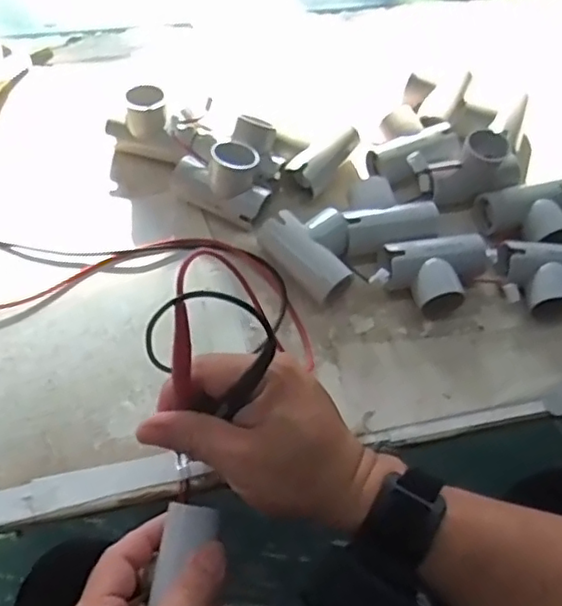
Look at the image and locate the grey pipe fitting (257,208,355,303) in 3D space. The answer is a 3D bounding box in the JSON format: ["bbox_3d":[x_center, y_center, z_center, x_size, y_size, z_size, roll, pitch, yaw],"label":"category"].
[{"bbox_3d":[0.027,-0.040,0.475,0.053,0.033,0.071,-37,68,-22],"label":"grey pipe fitting"}]

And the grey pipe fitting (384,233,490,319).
[{"bbox_3d":[0.118,-0.020,0.470,0.075,0.030,0.059,-14,61,-12],"label":"grey pipe fitting"}]

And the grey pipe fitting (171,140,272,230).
[{"bbox_3d":[-0.043,-0.096,0.489,0.072,0.053,0.046,26,61,11],"label":"grey pipe fitting"}]

